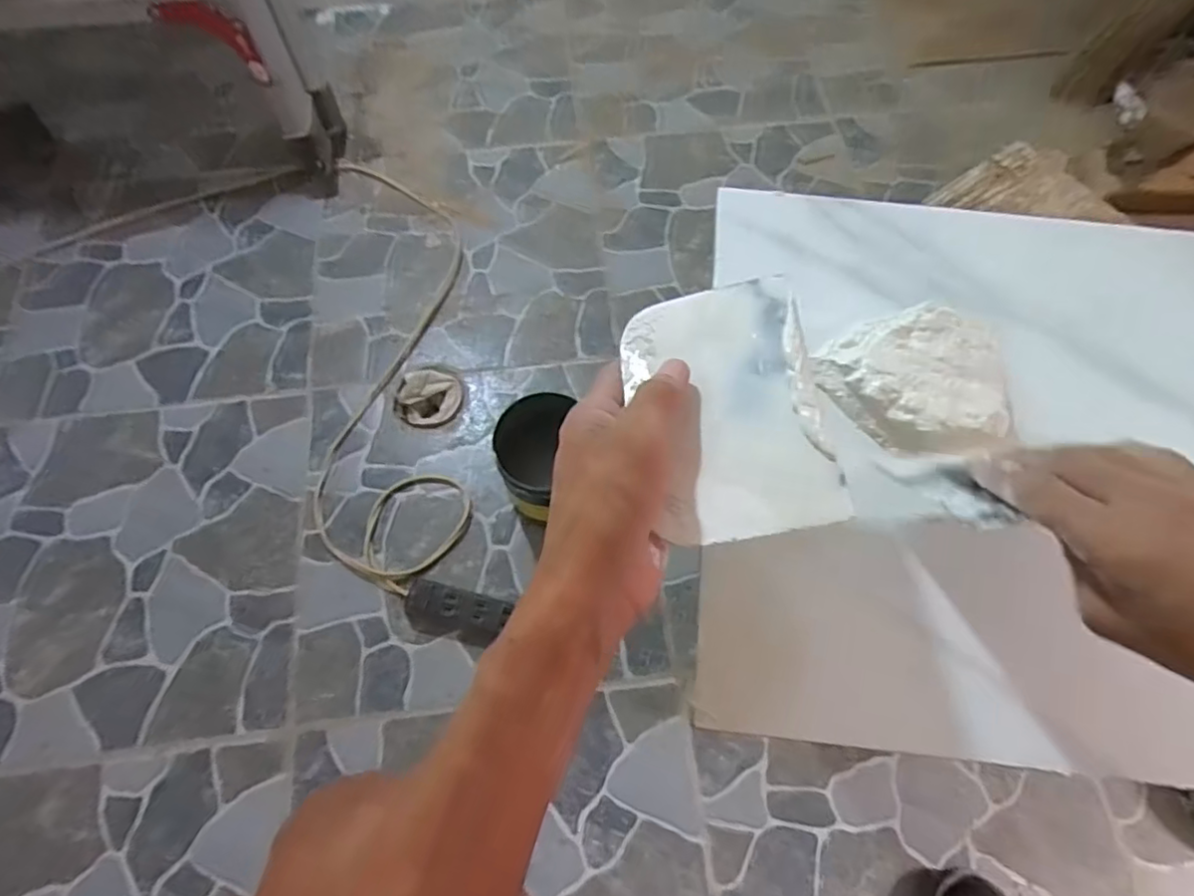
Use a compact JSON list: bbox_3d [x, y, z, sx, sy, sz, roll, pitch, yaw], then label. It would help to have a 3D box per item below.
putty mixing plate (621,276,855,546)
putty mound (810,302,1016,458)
[{"bbox_3d":[0.062,-0.023,0.313,0.088,0.006,0.140,-12,61,13],"label":"putty mixing plate"},{"bbox_3d":[0.217,-0.044,0.414,0.116,0.027,0.108,0,66,0],"label":"putty mound"}]

